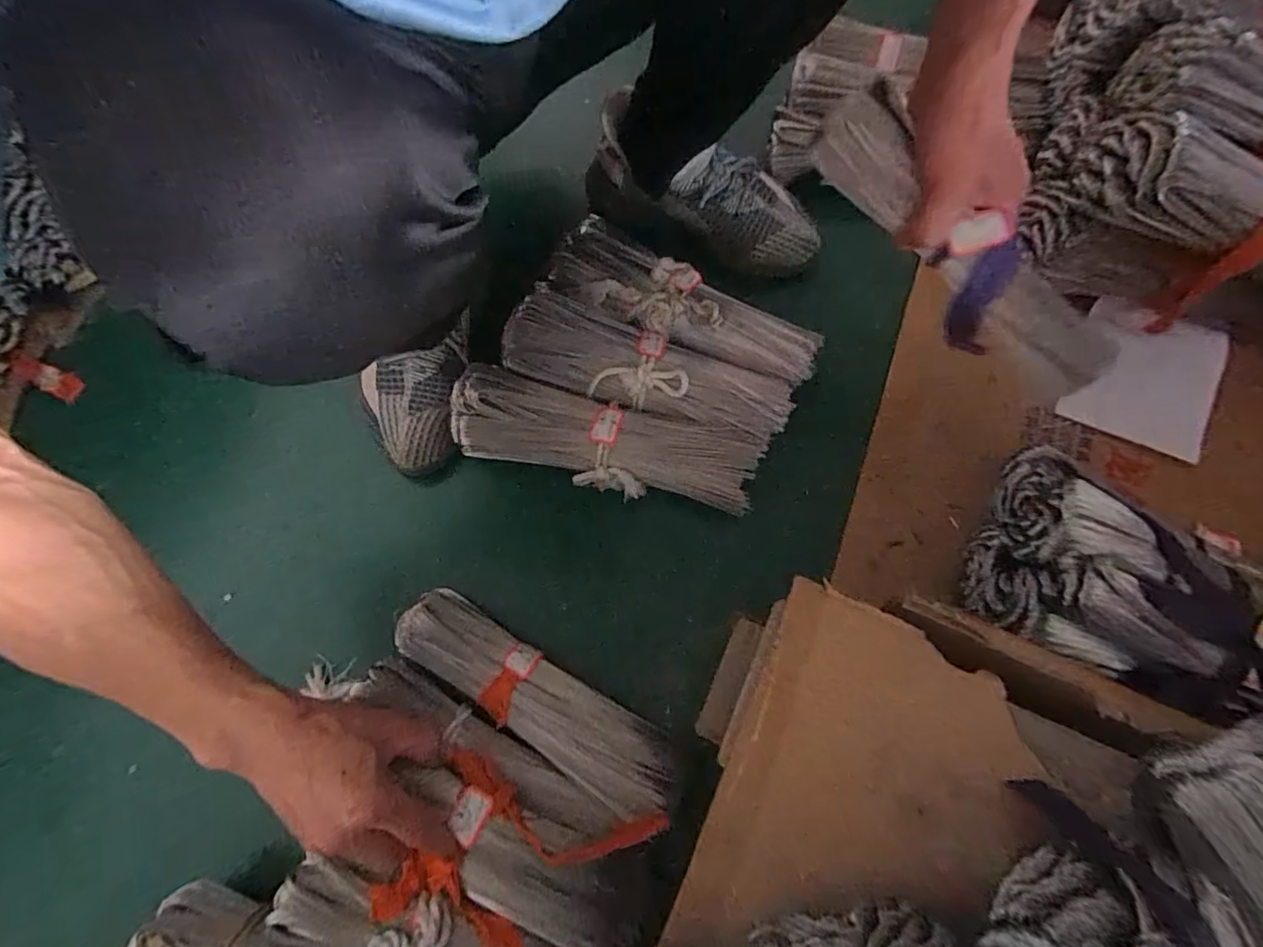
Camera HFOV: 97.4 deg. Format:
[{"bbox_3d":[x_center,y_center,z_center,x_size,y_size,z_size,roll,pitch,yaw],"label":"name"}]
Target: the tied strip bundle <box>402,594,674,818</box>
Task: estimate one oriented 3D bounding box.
[{"bbox_3d":[-0.077,0.180,0.447,0.244,0.029,0.060,31,75,11],"label":"tied strip bundle"}]

